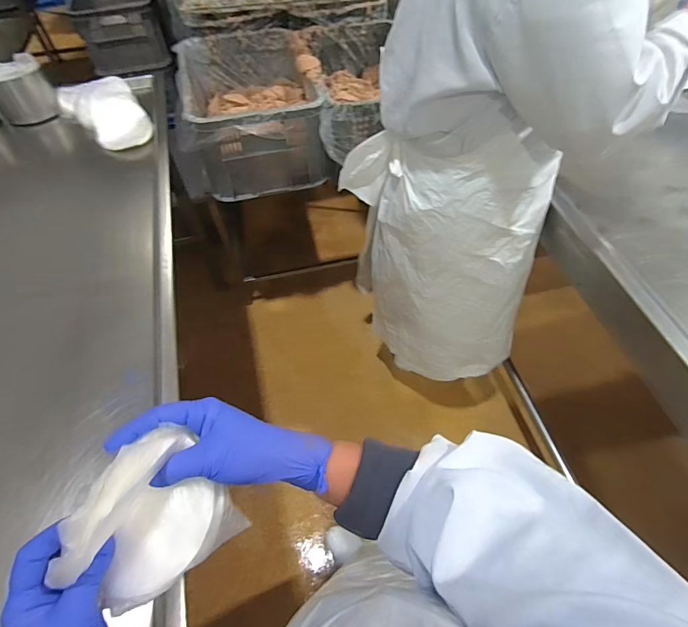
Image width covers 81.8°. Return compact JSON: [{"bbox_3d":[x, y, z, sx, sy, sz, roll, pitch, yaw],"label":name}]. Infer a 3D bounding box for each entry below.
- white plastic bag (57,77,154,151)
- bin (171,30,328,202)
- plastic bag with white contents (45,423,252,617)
[{"bbox_3d":[-0.639,-0.537,1.061,0.188,0.075,0.311,-28,59,-17],"label":"white plastic bag"},{"bbox_3d":[-0.296,-0.624,1.246,0.396,0.248,0.541,-10,55,-6],"label":"bin"},{"bbox_3d":[-0.147,0.152,0.286,0.112,0.079,0.079,-37,62,-22],"label":"plastic bag with white contents"}]

